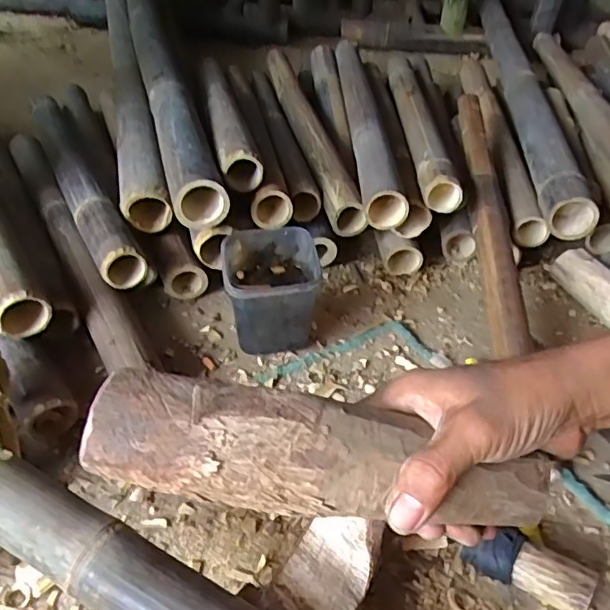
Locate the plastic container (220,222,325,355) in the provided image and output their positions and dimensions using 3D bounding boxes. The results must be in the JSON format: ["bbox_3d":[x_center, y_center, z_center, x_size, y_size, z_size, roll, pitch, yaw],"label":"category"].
[{"bbox_3d":[-0.045,-0.016,0.739,0.107,0.121,0.126,-4,42,-10],"label":"plastic container"}]

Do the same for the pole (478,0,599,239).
[{"bbox_3d":[0.431,-0.480,1.191,0.080,0.072,1.159,7,41,3],"label":"pole"}]

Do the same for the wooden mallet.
[{"bbox_3d":[0.006,0.083,0.319,0.248,0.036,0.054,10,41,-1],"label":"wooden mallet"}]

